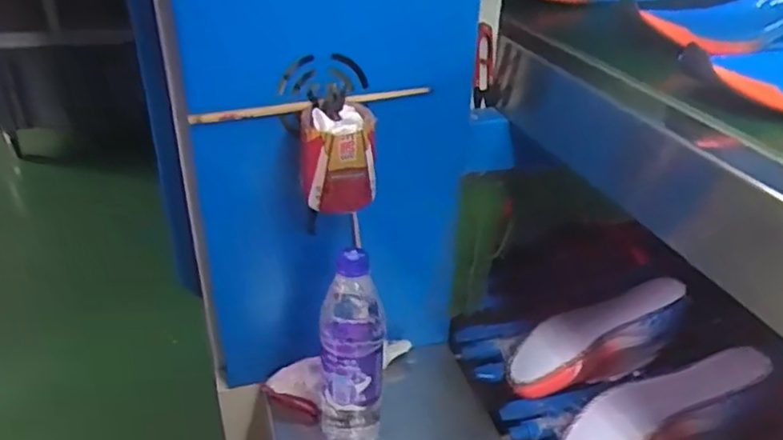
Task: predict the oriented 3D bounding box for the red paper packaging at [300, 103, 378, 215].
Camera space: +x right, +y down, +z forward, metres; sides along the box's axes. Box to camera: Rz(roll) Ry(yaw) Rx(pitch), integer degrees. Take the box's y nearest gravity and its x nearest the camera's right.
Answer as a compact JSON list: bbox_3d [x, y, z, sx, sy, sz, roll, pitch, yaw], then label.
[{"bbox_3d":[-0.051,-0.059,0.591,0.068,0.092,0.060,-2,31,-7],"label":"red paper packaging"}]

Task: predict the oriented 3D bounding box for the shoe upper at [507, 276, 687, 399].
[{"bbox_3d":[0.264,0.158,0.811,0.244,0.071,0.088,-24,35,-5],"label":"shoe upper"}]

